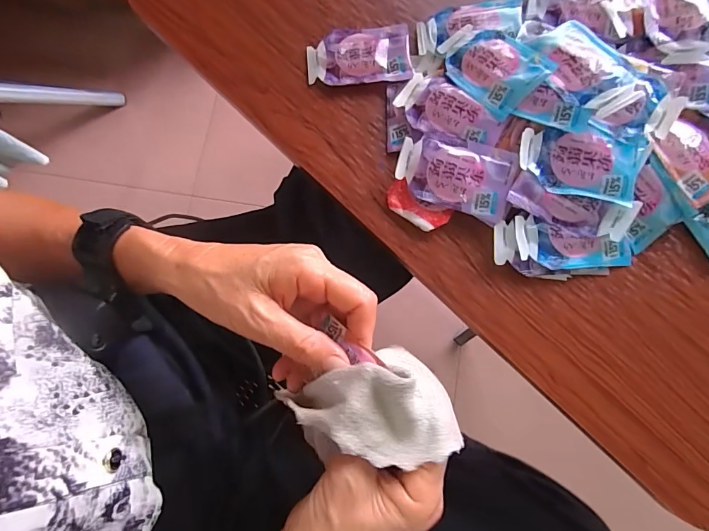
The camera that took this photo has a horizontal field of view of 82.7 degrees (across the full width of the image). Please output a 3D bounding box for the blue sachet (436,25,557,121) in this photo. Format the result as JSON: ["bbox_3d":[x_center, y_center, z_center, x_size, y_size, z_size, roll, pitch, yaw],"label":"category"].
[{"bbox_3d":[0.094,-0.141,0.282,0.045,0.009,0.077,-40,64,4],"label":"blue sachet"}]

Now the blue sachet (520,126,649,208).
[{"bbox_3d":[0.147,-0.067,0.263,0.076,0.012,0.041,10,80,3],"label":"blue sachet"}]

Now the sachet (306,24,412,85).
[{"bbox_3d":[0.003,-0.159,0.306,0.077,0.007,0.046,-2,80,1],"label":"sachet"}]

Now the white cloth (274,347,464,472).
[{"bbox_3d":[0.009,0.082,0.217,0.083,0.034,0.059,-20,79,-4],"label":"white cloth"}]

